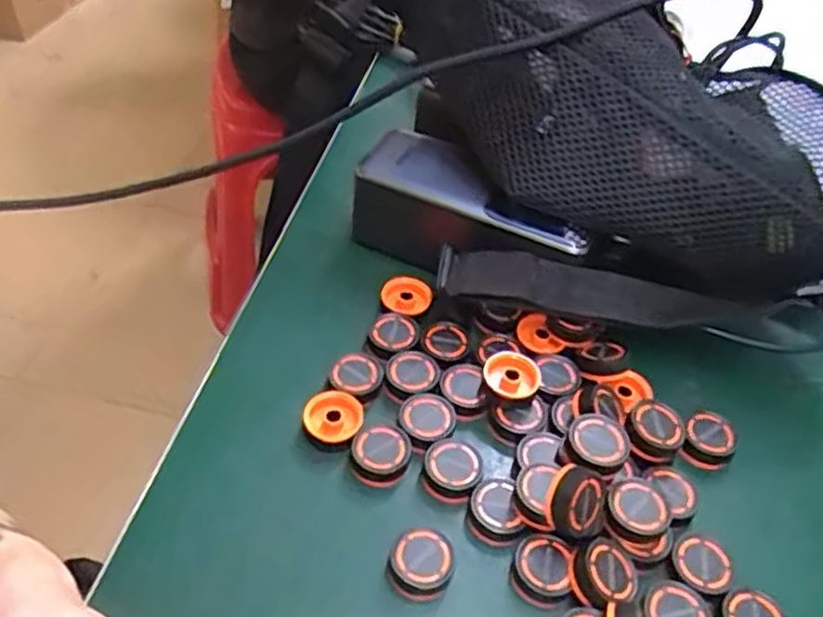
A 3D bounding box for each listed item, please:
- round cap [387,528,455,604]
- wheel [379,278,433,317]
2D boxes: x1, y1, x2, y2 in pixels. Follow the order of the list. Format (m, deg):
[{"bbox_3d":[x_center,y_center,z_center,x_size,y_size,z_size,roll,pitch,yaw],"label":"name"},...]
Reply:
[{"bbox_3d":[0.004,0.100,0.289,0.024,0.013,0.025,2,45,-2],"label":"round cap"},{"bbox_3d":[-0.003,-0.006,0.383,0.025,0.006,0.024,2,45,-2],"label":"wheel"}]

